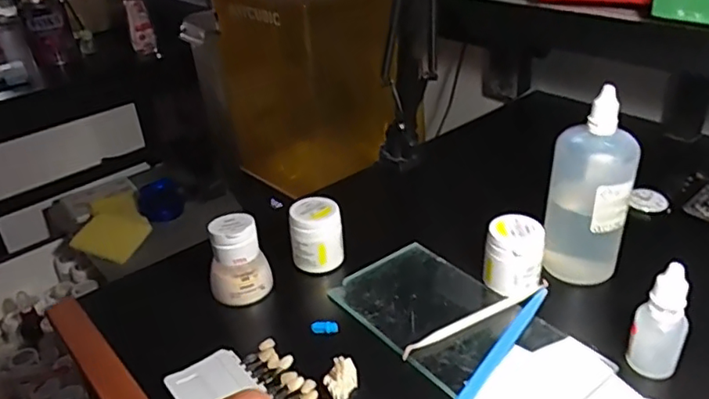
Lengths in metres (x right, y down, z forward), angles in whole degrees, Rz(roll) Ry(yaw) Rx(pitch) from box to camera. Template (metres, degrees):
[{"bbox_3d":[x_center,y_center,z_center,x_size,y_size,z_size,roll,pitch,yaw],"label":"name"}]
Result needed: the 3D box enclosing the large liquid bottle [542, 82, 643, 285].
[{"bbox_3d":[0.184,-0.007,0.453,0.058,0.148,0.049,6,34,18],"label":"large liquid bottle"}]

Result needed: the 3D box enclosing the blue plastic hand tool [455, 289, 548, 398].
[{"bbox_3d":[0.109,0.102,0.416,0.009,0.008,0.138,19,40,34],"label":"blue plastic hand tool"}]

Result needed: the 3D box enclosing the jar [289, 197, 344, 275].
[{"bbox_3d":[-0.032,0.031,0.507,0.044,0.053,0.041,-3,32,5],"label":"jar"}]

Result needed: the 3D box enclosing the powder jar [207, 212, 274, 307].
[{"bbox_3d":[-0.098,0.049,0.477,0.046,0.067,0.041,-19,34,-19],"label":"powder jar"}]

